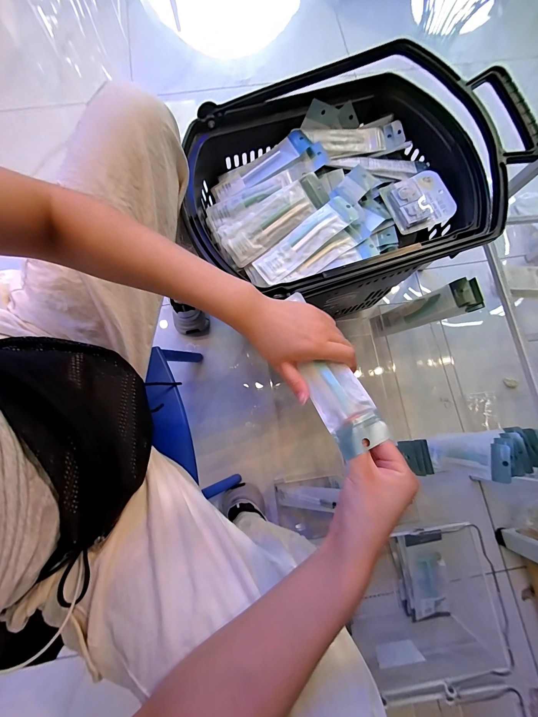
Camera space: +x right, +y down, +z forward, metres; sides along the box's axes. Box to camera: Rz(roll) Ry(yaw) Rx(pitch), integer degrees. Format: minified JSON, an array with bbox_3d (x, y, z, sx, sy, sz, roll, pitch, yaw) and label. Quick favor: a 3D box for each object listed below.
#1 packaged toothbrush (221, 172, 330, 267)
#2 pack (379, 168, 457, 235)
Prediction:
[{"bbox_3d":[0.012,-0.234,0.496,0.193,0.024,0.059,-37,78,2],"label":"packaged toothbrush"},{"bbox_3d":[0.268,-0.278,0.520,0.106,0.022,0.105,-17,75,-6],"label":"pack"}]

